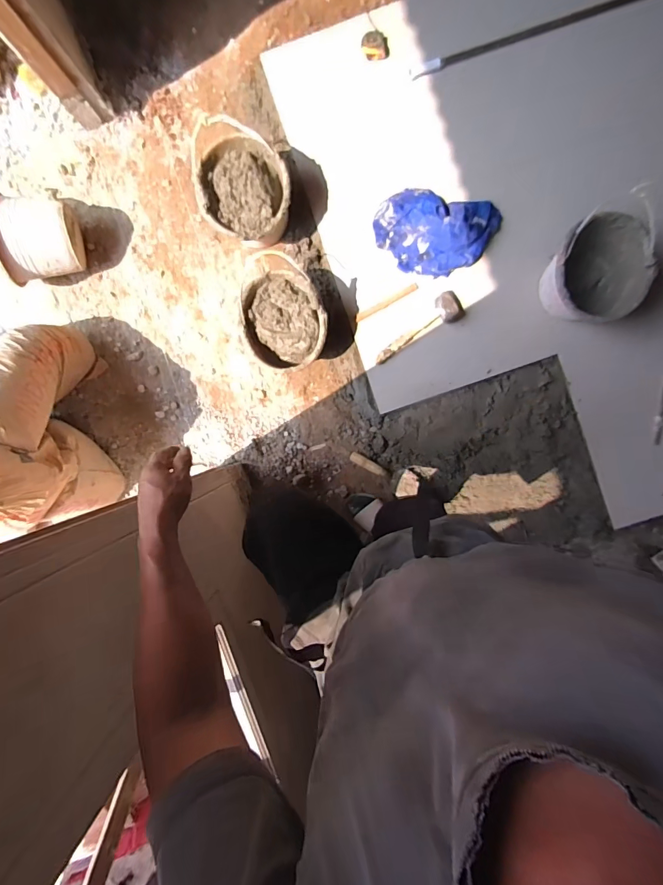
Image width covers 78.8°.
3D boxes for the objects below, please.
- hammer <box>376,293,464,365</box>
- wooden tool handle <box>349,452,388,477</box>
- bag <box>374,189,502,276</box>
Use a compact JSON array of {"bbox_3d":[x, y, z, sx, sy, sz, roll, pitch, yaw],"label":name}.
[{"bbox_3d":[0.283,-0.362,1.306,0.324,0.056,0.100,-36,91,3],"label":"hammer"},{"bbox_3d":[0.122,0.074,1.339,0.130,0.022,0.032,27,93,0],"label":"wooden tool handle"},{"bbox_3d":[0.333,-0.674,1.285,0.386,0.080,0.269,14,93,1],"label":"bag"}]

